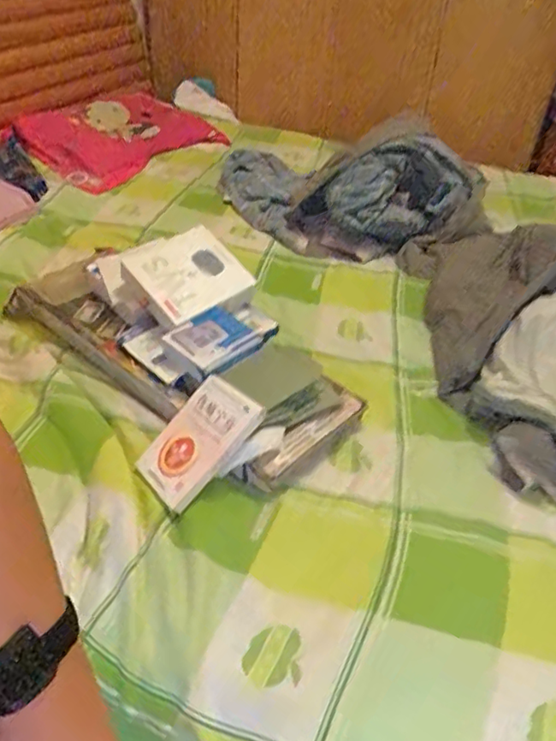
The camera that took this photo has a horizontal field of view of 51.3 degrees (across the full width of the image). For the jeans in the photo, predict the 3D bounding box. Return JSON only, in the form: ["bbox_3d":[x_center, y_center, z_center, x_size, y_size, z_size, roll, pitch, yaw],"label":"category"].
[{"bbox_3d":[0.125,-0.389,1.238,0.607,0.237,0.199,13,39,33],"label":"jeans"}]

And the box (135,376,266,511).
[{"bbox_3d":[-0.110,0.092,0.782,0.108,0.028,0.169,36,83,33],"label":"box"}]

